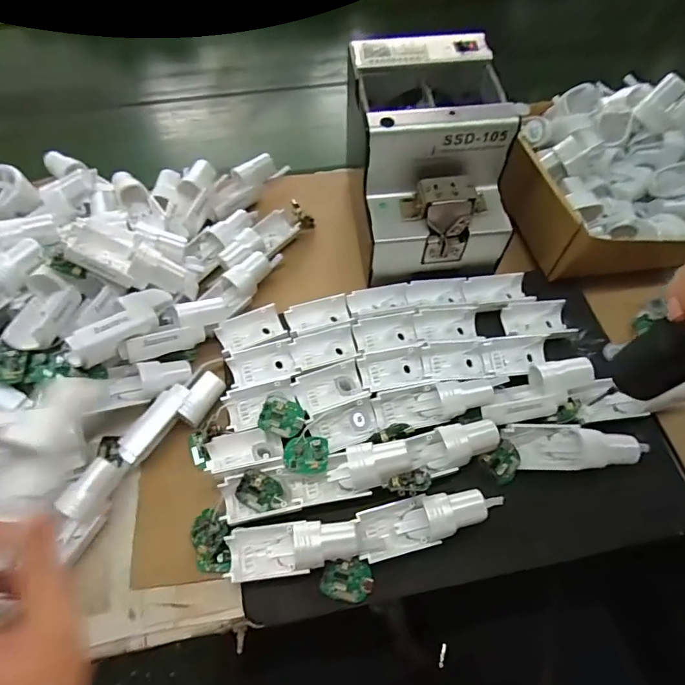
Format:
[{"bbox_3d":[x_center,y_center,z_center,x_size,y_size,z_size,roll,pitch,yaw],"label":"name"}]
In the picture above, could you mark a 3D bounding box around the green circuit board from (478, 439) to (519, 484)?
[{"bbox_3d":[0.122,0.092,0.353,0.005,0.033,0.026,-9,58,-44],"label":"green circuit board"}]

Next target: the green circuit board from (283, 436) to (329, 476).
[{"bbox_3d":[-0.028,0.086,0.352,0.034,0.004,0.029,-2,64,2],"label":"green circuit board"}]

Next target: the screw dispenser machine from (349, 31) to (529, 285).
[{"bbox_3d":[0.075,-0.168,0.433,0.135,0.129,0.178,-3,61,-3],"label":"screw dispenser machine"}]

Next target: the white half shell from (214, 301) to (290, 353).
[{"bbox_3d":[-0.081,-0.009,0.415,0.057,0.018,0.034,-24,64,-14],"label":"white half shell"}]

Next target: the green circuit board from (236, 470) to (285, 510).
[{"bbox_3d":[-0.060,0.112,0.341,0.036,0.005,0.028,29,100,4],"label":"green circuit board"}]

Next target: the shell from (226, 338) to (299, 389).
[{"bbox_3d":[-0.067,0.022,0.398,0.057,0.019,0.037,-16,63,-9],"label":"shell"}]

